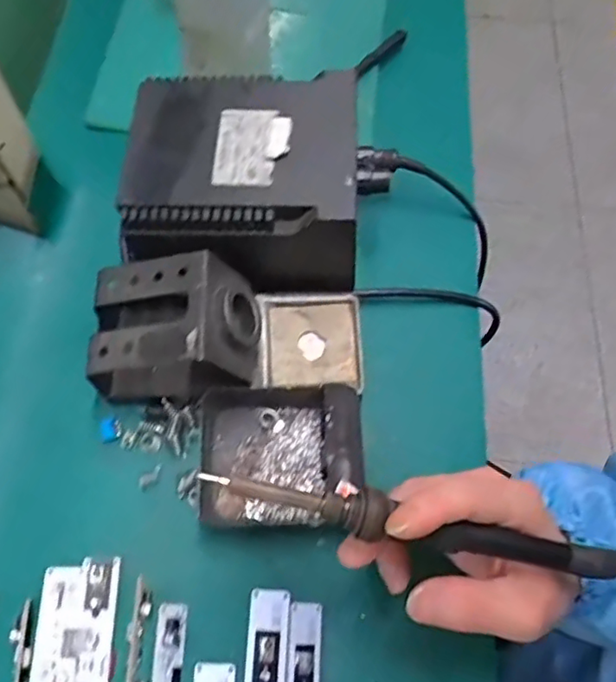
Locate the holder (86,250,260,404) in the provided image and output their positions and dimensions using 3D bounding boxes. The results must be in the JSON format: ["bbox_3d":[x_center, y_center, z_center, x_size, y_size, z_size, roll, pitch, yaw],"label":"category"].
[{"bbox_3d":[-0.077,-0.006,0.351,0.093,0.065,0.069,1,66,-2],"label":"holder"}]

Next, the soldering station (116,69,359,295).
[{"bbox_3d":[-0.041,-0.103,0.379,0.136,0.078,0.115,0,66,-2],"label":"soldering station"}]

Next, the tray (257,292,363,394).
[{"bbox_3d":[0.002,-0.001,0.382,0.063,0.010,0.063,0,66,-2],"label":"tray"}]

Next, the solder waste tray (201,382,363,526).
[{"bbox_3d":[-0.016,0.063,0.344,0.091,0.033,0.081,1,66,-2],"label":"solder waste tray"}]

